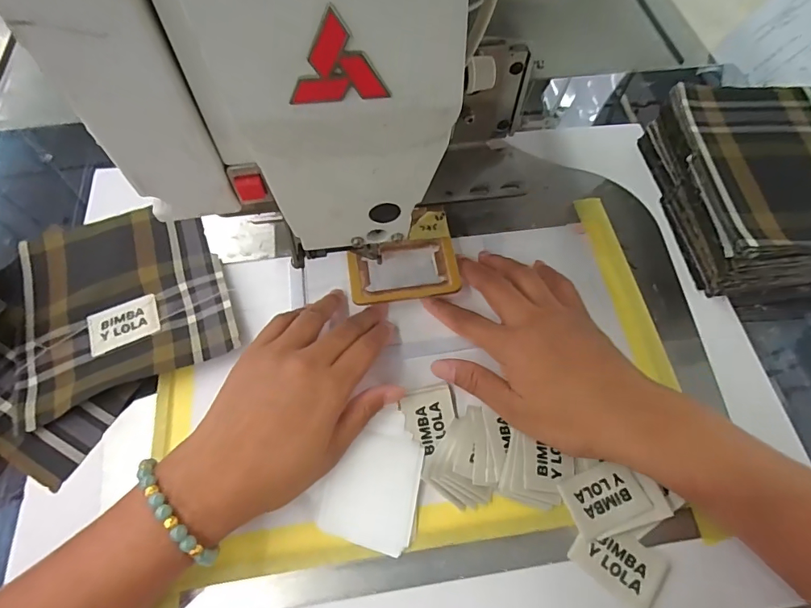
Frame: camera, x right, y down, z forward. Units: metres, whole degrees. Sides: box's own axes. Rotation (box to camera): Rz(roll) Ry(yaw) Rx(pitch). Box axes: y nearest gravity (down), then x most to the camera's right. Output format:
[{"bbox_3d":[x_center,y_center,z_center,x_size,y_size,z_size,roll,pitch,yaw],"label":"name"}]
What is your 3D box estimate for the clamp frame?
[{"bbox_3d":[-0.001,-0.026,0.347,0.080,0.005,0.049,-8,66,-5],"label":"clamp frame"}]

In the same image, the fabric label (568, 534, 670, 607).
[{"bbox_3d":[0.126,0.151,0.272,0.049,0.004,0.034,38,70,14],"label":"fabric label"}]

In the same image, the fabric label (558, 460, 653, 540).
[{"bbox_3d":[0.122,0.117,0.284,0.048,0.004,0.034,-21,68,-10],"label":"fabric label"}]

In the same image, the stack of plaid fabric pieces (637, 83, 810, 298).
[{"bbox_3d":[0.291,-0.097,0.371,0.148,0.059,0.165,-4,66,-3],"label":"stack of plaid fabric pieces"}]

